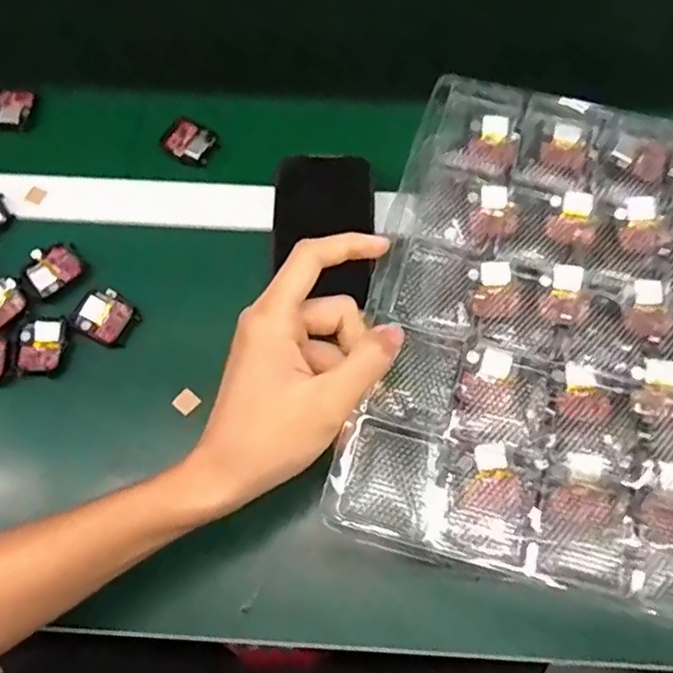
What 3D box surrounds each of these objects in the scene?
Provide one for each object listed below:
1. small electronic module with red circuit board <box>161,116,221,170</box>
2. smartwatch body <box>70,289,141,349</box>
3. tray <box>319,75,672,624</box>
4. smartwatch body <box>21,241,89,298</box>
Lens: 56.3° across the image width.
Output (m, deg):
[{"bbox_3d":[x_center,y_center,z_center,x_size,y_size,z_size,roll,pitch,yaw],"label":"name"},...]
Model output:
[{"bbox_3d":[-0.123,-0.165,0.535,0.046,0.011,0.033,20,70,8],"label":"small electronic module with red circuit board"},{"bbox_3d":[-0.174,-0.015,0.472,0.043,0.005,0.037,27,71,10],"label":"smartwatch body"},{"bbox_3d":[0.173,-0.007,0.365,0.291,0.033,0.305,14,69,6],"label":"tray"},{"bbox_3d":[-0.218,-0.053,0.484,0.043,0.007,0.035,-40,73,-14],"label":"smartwatch body"}]

